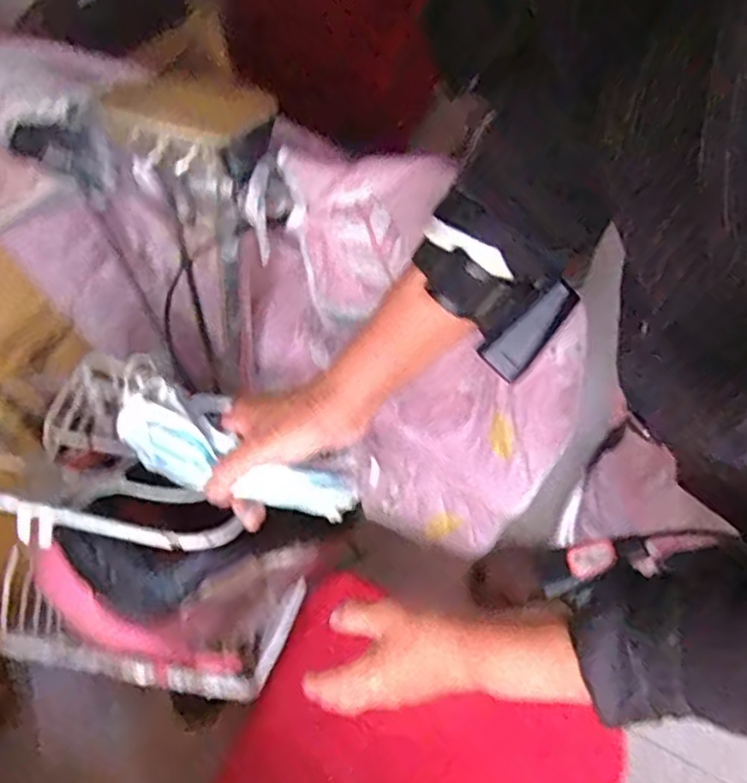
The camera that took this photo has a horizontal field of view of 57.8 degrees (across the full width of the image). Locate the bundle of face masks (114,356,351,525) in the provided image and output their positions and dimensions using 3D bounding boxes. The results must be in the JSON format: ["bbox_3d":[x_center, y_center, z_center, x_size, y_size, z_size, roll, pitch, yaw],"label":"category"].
[{"bbox_3d":[-0.097,0.043,0.464,0.172,0.034,0.061,28,64,-2],"label":"bundle of face masks"}]

